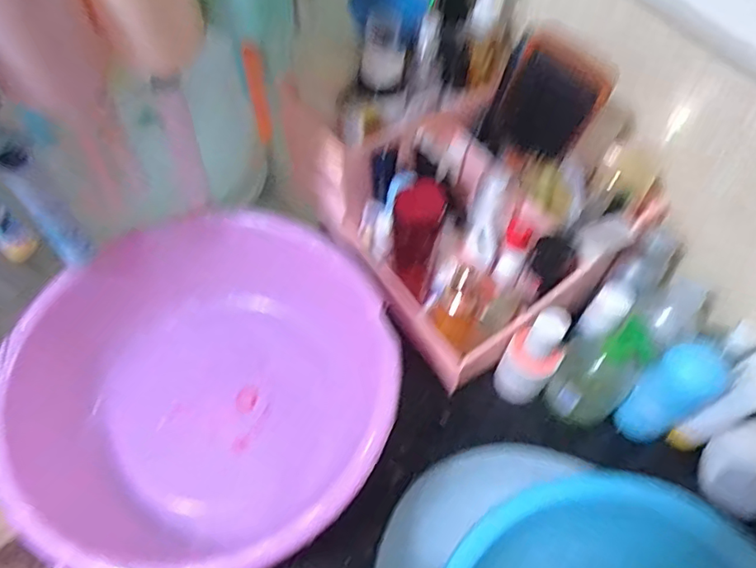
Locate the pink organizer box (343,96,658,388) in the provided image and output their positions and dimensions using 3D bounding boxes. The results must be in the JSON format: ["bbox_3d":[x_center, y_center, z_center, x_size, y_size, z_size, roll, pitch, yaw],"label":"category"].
[{"bbox_3d":[0.103,-0.058,0.589,0.201,0.149,0.229,-27,63,-18],"label":"pink organizer box"}]

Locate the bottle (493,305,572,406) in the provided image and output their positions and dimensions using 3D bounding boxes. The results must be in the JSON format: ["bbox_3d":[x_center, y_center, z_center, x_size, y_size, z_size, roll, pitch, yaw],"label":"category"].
[{"bbox_3d":[0.152,0.075,0.553,0.052,0.126,0.043,37,64,19],"label":"bottle"}]

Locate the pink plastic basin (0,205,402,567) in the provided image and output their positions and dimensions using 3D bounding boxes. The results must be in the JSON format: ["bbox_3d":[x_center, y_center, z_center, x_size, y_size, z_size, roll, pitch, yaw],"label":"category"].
[{"bbox_3d":[-0.151,0.092,0.536,0.330,0.126,0.313,1,58,-2],"label":"pink plastic basin"}]

